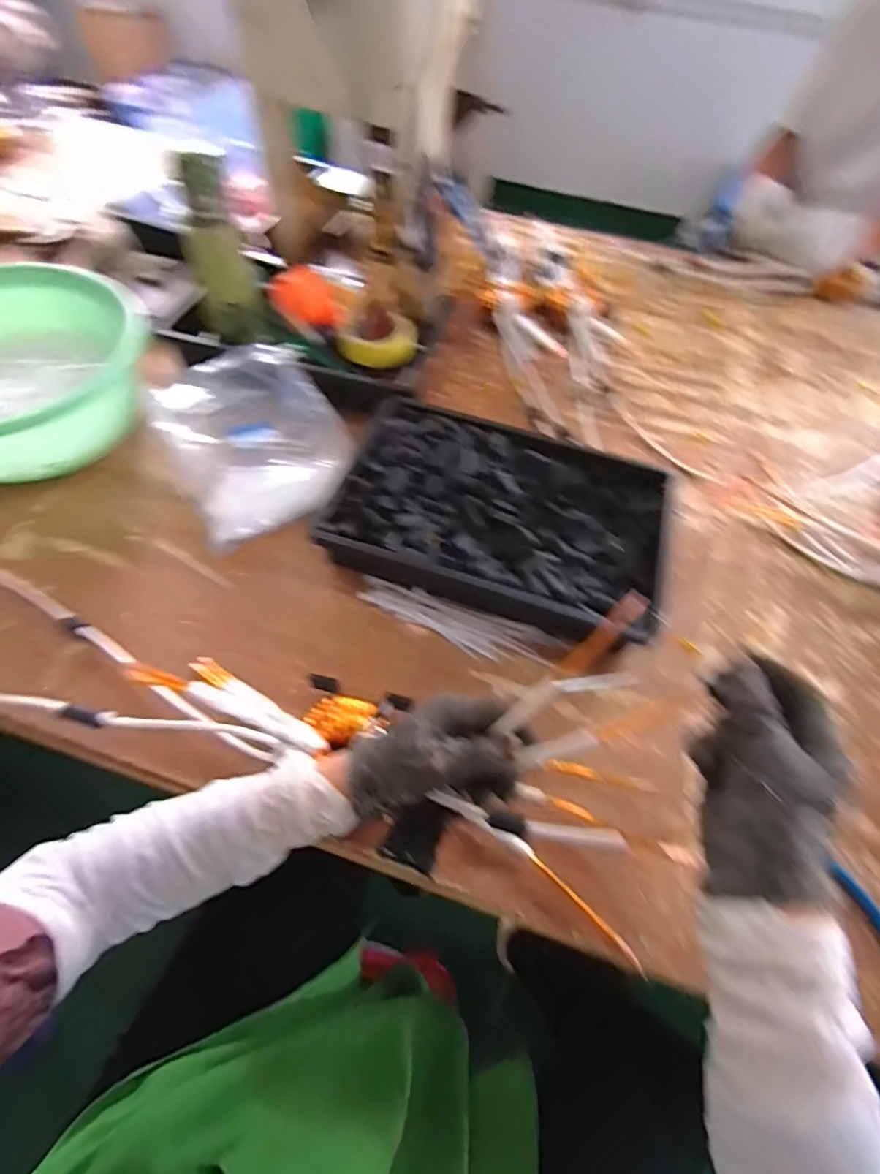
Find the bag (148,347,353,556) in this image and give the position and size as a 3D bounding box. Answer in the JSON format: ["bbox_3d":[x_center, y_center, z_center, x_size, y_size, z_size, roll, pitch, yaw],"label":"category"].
[{"bbox_3d":[-0.221,-0.181,0.640,0.203,0.069,0.230,-28,63,-19],"label":"bag"}]

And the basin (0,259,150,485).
[{"bbox_3d":[-0.497,-0.258,0.629,0.302,0.137,0.299,1,57,-2],"label":"basin"}]

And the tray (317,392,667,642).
[{"bbox_3d":[0.070,-0.078,0.608,0.349,0.075,0.254,17,58,8],"label":"tray"}]

